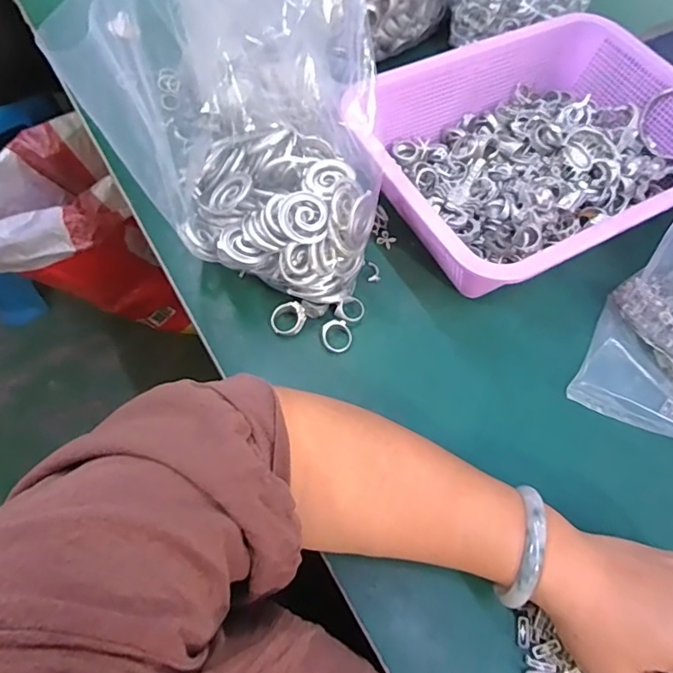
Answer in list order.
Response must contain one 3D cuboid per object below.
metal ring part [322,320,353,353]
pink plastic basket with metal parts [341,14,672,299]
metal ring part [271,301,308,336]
[{"bbox_3d":[0.001,0.000,0.406,0.023,0.011,0.024,1,63,-3],"label":"metal ring part"},{"bbox_3d":[0.172,-0.162,0.448,0.311,0.072,0.220,-30,68,-17],"label":"pink plastic basket with metal parts"},{"bbox_3d":[-0.038,-0.014,0.407,0.028,0.007,0.026,0,88,8],"label":"metal ring part"}]

